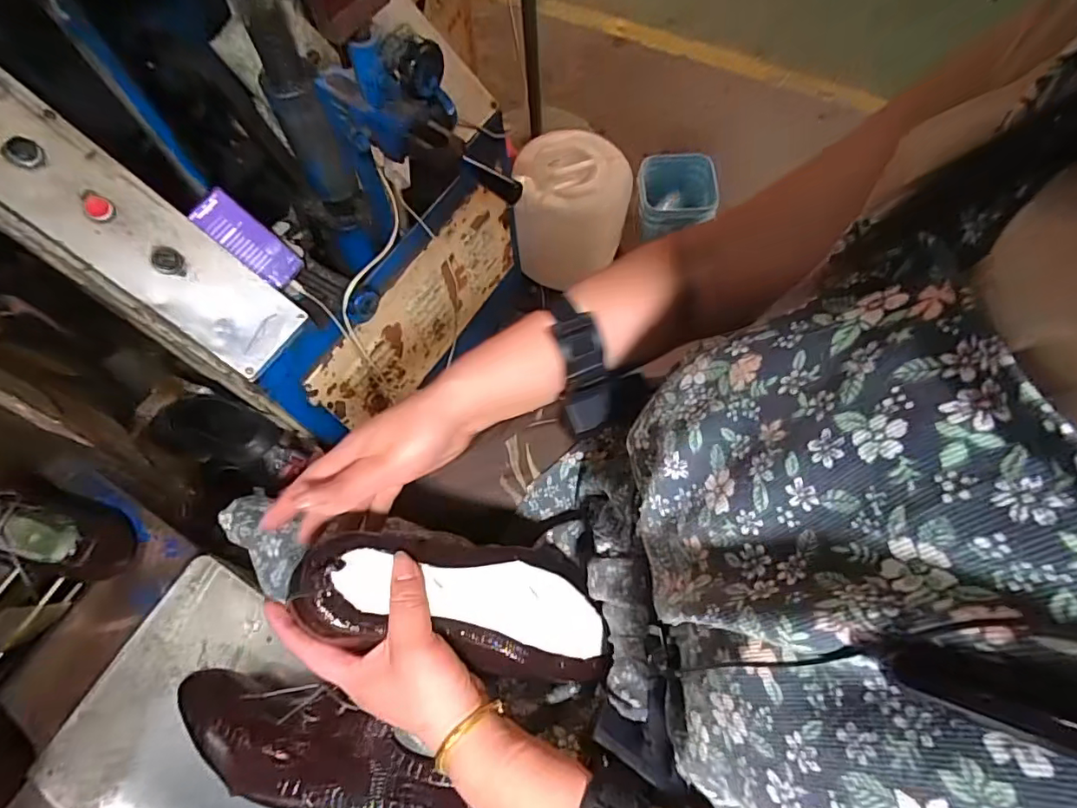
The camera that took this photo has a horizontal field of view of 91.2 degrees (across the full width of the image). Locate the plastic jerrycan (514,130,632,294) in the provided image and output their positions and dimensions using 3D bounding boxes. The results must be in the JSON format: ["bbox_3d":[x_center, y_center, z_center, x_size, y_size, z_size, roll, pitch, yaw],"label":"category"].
[{"bbox_3d":[0.095,-0.523,1.420,0.296,0.271,0.255,-1,65,2],"label":"plastic jerrycan"}]

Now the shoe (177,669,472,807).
[{"bbox_3d":[-0.168,0.276,0.427,0.253,0.084,0.075,17,67,10],"label":"shoe"}]

